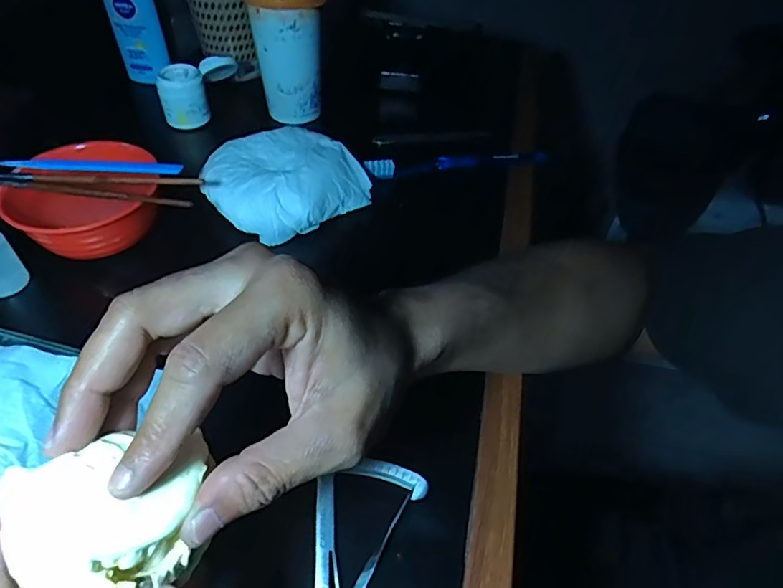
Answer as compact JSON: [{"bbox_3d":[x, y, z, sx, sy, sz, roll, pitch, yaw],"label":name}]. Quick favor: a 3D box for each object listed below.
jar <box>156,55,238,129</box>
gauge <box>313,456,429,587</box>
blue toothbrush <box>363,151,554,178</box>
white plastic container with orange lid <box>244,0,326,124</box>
[{"bbox_3d":[-0.195,-0.209,0.544,0.080,0.056,0.037,-26,54,-26],"label":"jar"},{"bbox_3d":[-0.026,0.128,0.276,0.052,0.006,0.102,26,52,15],"label":"gauge"},{"bbox_3d":[0.068,-0.129,0.514,0.184,0.014,0.020,-5,48,-9],"label":"blue toothbrush"},{"bbox_3d":[-0.104,-0.250,0.537,0.069,0.120,0.088,-3,47,-8],"label":"white plastic container with orange lid"}]

